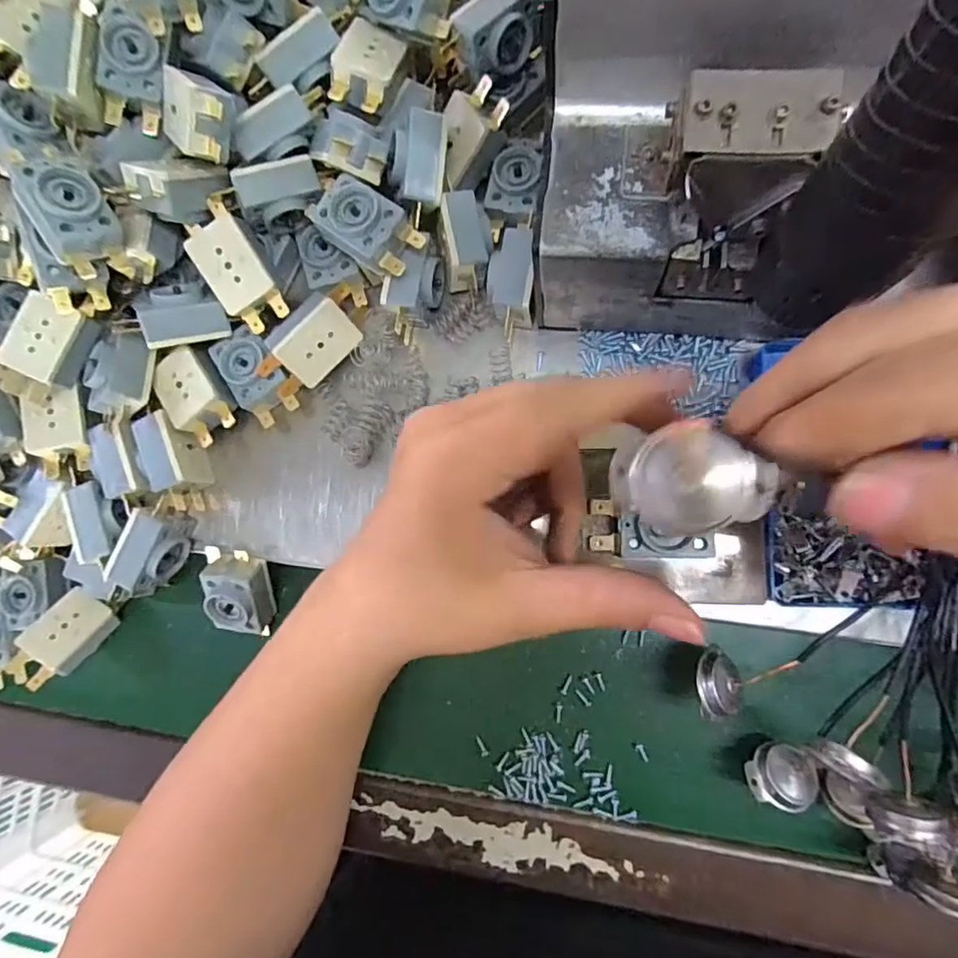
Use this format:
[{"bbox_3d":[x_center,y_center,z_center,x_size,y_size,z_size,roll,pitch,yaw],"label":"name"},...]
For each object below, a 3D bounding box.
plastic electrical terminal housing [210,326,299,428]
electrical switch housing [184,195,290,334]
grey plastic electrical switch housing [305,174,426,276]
[{"bbox_3d":[-0.109,-0.050,0.274,0.026,0.013,0.046,-28,83,5],"label":"plastic electrical terminal housing"},{"bbox_3d":[-0.112,-0.097,0.261,0.028,0.012,0.056,-35,102,3],"label":"electrical switch housing"},{"bbox_3d":[-0.049,-0.111,0.250,0.046,0.014,0.028,37,91,9],"label":"grey plastic electrical switch housing"}]

